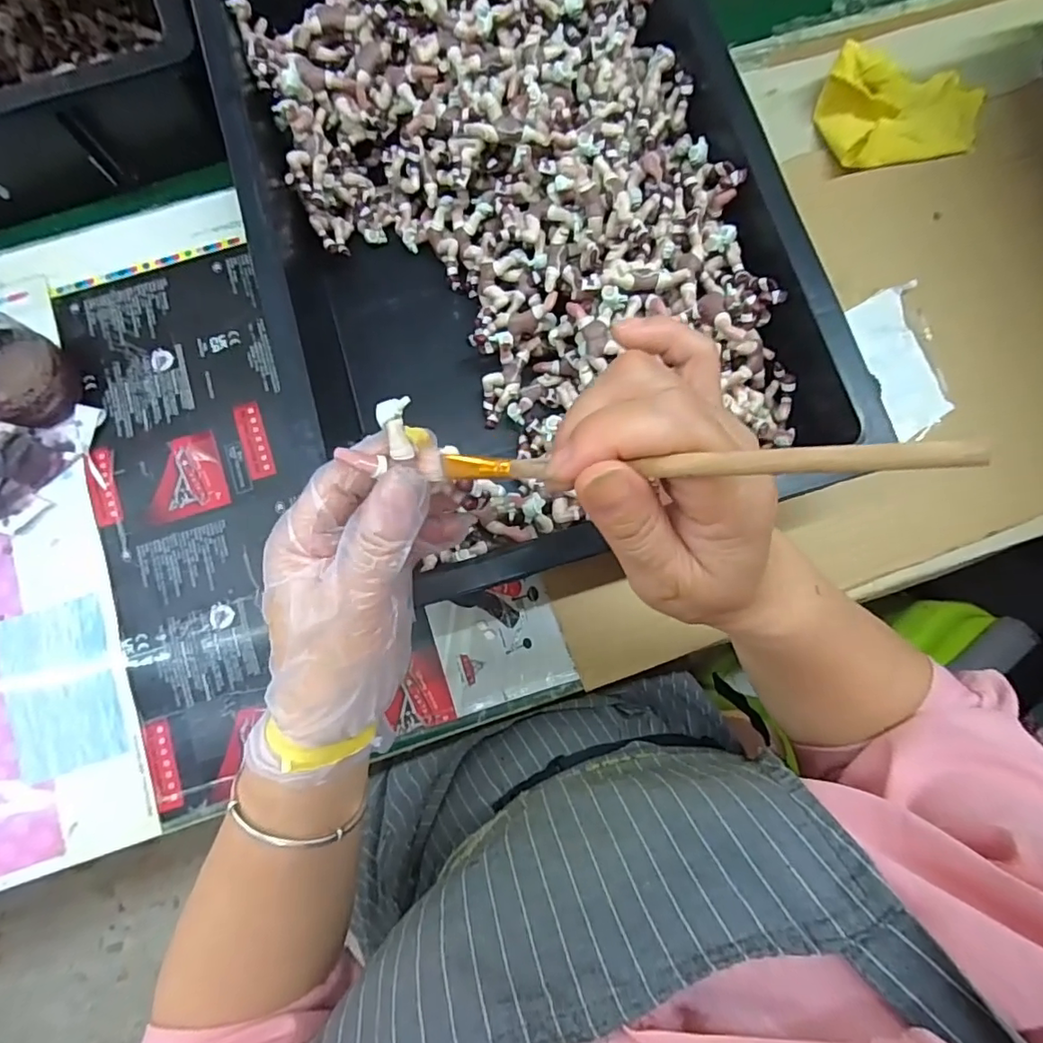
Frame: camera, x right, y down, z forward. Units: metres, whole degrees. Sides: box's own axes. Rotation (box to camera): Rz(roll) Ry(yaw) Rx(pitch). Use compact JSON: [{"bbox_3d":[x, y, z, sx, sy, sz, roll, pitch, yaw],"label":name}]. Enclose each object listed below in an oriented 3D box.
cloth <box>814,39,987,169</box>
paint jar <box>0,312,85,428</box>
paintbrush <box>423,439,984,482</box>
[{"bbox_3d":[0.300,-0.315,0.422,0.127,0.034,0.083,-1,80,0],"label":"cloth"},{"bbox_3d":[-0.347,-0.100,0.372,0.069,0.061,0.064,0,80,0],"label":"paint jar"},{"bbox_3d":[0.033,-0.018,0.163,0.160,0.012,0.007,4,77,42],"label":"paintbrush"}]

